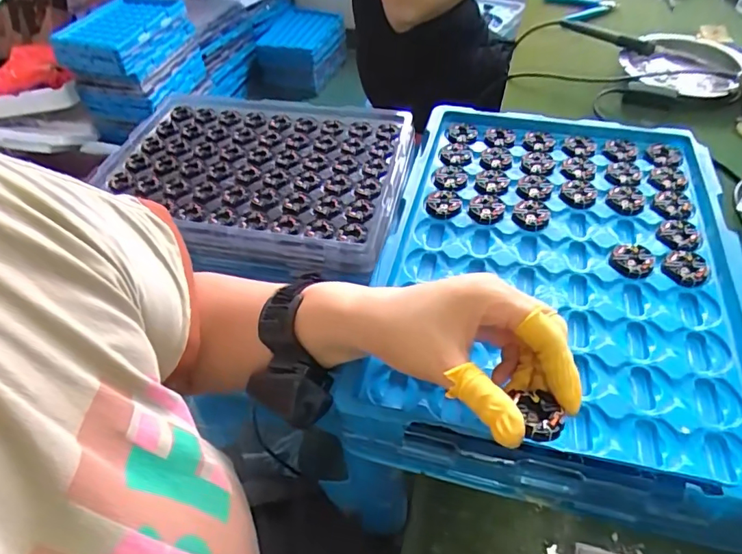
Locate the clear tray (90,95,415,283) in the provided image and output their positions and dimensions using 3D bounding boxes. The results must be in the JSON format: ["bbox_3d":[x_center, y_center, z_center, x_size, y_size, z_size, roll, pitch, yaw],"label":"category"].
[{"bbox_3d":[-0.153,-0.133,0.636,0.389,0.036,0.300,9,51,12],"label":"clear tray"}]

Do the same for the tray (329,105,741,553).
[{"bbox_3d":[0.154,-0.006,0.418,0.270,0.069,0.378,9,51,12],"label":"tray"}]

